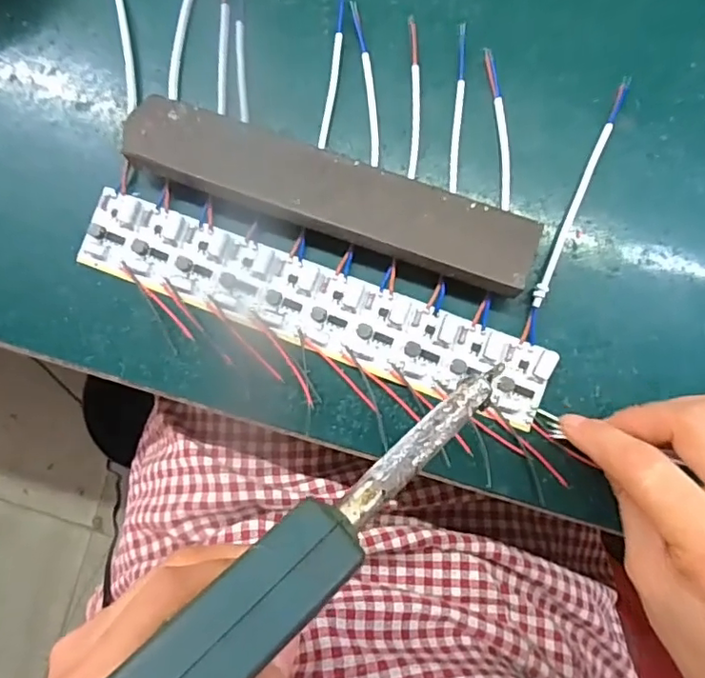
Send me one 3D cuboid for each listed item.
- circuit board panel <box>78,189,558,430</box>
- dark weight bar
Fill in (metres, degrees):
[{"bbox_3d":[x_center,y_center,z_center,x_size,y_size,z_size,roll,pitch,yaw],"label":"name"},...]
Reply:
[{"bbox_3d":[-0.019,-0.018,0.281,0.236,0.007,0.041,20,89,4],"label":"circuit board panel"},{"bbox_3d":[-0.011,-0.069,0.273,0.195,0.025,0.039,20,89,4],"label":"dark weight bar"}]

